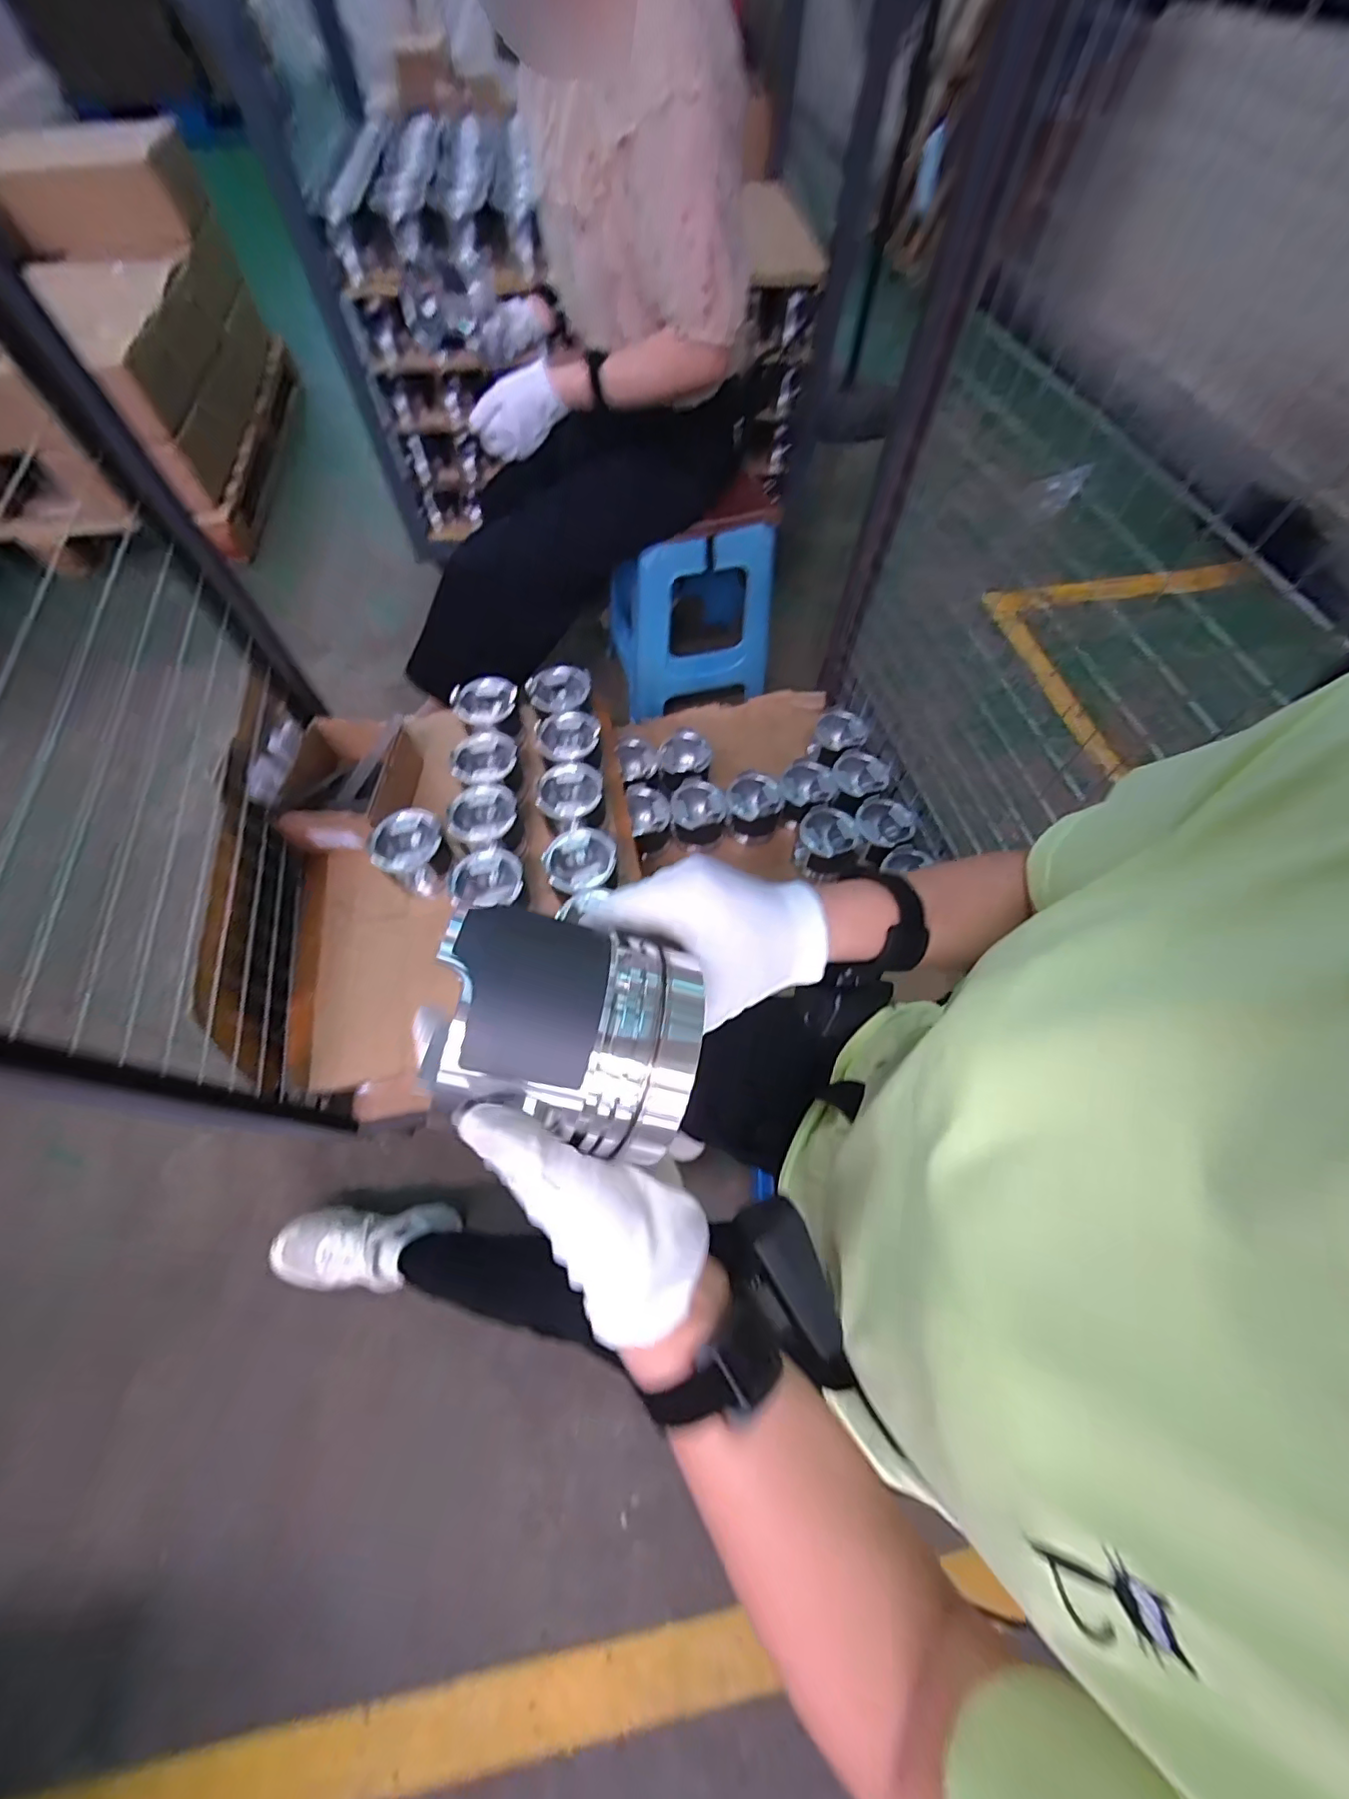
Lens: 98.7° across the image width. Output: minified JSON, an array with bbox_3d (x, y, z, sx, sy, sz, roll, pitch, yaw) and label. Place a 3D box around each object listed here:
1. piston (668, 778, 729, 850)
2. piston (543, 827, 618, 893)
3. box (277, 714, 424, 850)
[{"bbox_3d":[0.041,-0.145,1.011,0.099,0.074,0.099,10,63,4],"label":"piston"},{"bbox_3d":[-0.131,-0.049,0.818,0.097,0.056,0.095,-8,63,-5],"label":"piston"},{"bbox_3d":[-0.504,-0.183,0.897,0.162,0.077,0.205,6,63,2],"label":"box"}]

